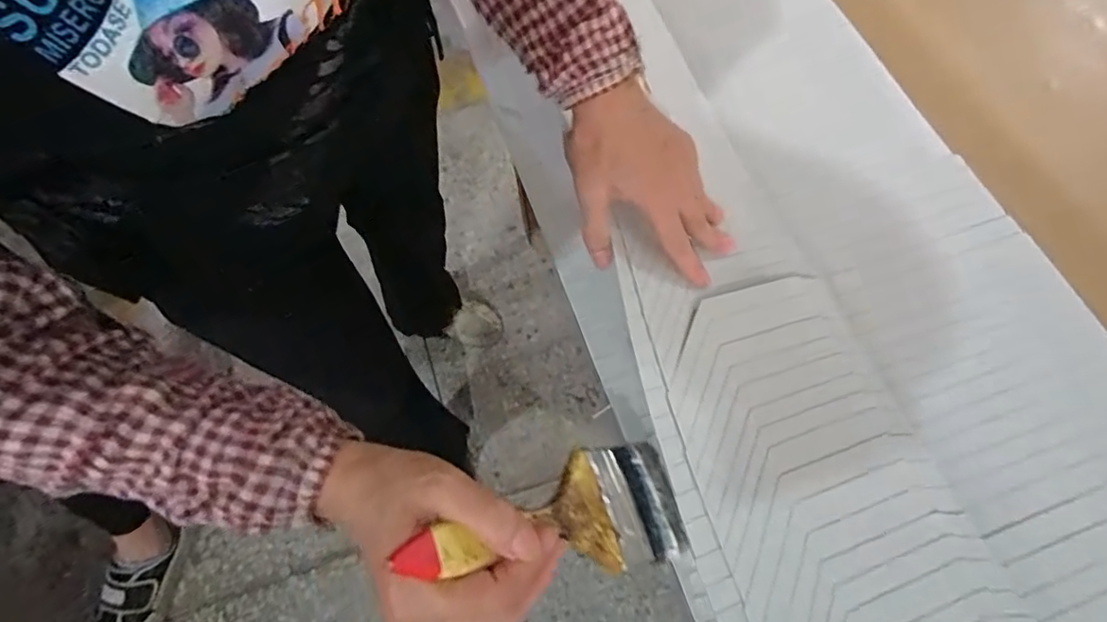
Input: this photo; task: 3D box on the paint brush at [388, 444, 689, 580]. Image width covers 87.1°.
[{"bbox_3d":[0.009,0.112,0.315,0.204,0.013,0.068,5,55,-45],"label":"paint brush"}]

